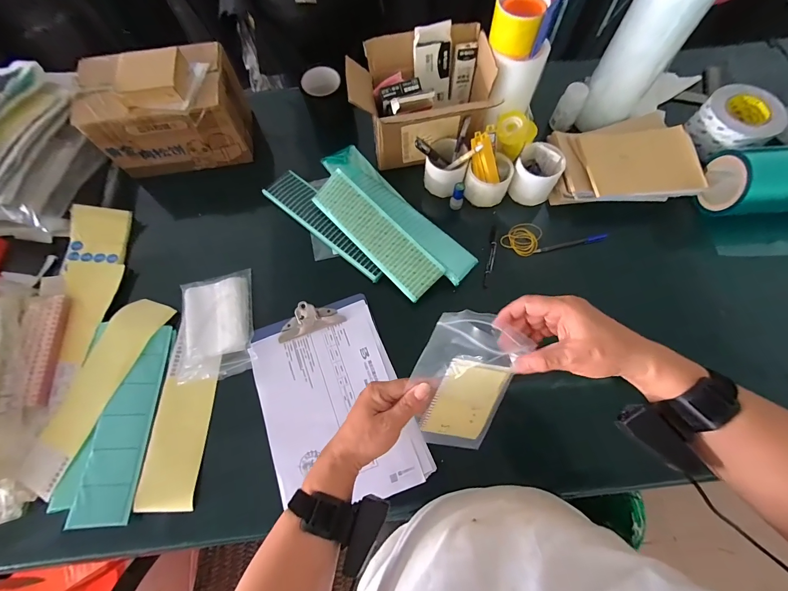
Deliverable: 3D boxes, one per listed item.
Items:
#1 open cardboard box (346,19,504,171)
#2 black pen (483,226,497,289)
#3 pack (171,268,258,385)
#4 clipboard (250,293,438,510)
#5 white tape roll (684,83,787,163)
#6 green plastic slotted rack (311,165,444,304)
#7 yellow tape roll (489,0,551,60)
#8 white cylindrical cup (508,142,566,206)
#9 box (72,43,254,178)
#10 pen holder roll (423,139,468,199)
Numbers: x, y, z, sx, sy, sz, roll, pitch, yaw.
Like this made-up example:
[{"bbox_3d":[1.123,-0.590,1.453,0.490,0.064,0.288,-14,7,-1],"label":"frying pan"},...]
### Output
[{"bbox_3d":[0.047,-0.367,0.658,0.251,0.174,0.159,-9,69,-2],"label":"open cardboard box"},{"bbox_3d":[0.187,-0.076,0.653,0.014,0.011,0.132,11,70,6],"label":"black pen"},{"bbox_3d":[-0.320,0.051,0.594,0.138,0.021,0.185,-13,69,-3],"label":"pack"},{"bbox_3d":[-0.101,0.168,0.551,0.225,0.024,0.320,-21,72,-6],"label":"clipboard"},{"bbox_3d":[0.692,-0.352,0.695,0.134,0.081,0.135,-1,69,1],"label":"white tape roll"},{"bbox_3d":[-0.034,-0.117,0.628,0.080,0.010,0.288,-45,77,2],"label":"green plastic slotted rack"},{"bbox_3d":[0.198,-0.443,0.548,0.076,0.058,0.084,15,70,7],"label":"yellow tape roll"},{"bbox_3d":[0.278,-0.237,0.667,0.085,0.073,0.088,-1,69,1],"label":"white cylindrical cup"},{"bbox_3d":[-0.446,-0.368,0.674,0.263,0.171,0.154,-9,69,-2],"label":"box"},{"bbox_3d":[0.107,-0.258,0.690,0.079,0.066,0.088,18,71,8],"label":"pen holder roll"}]

